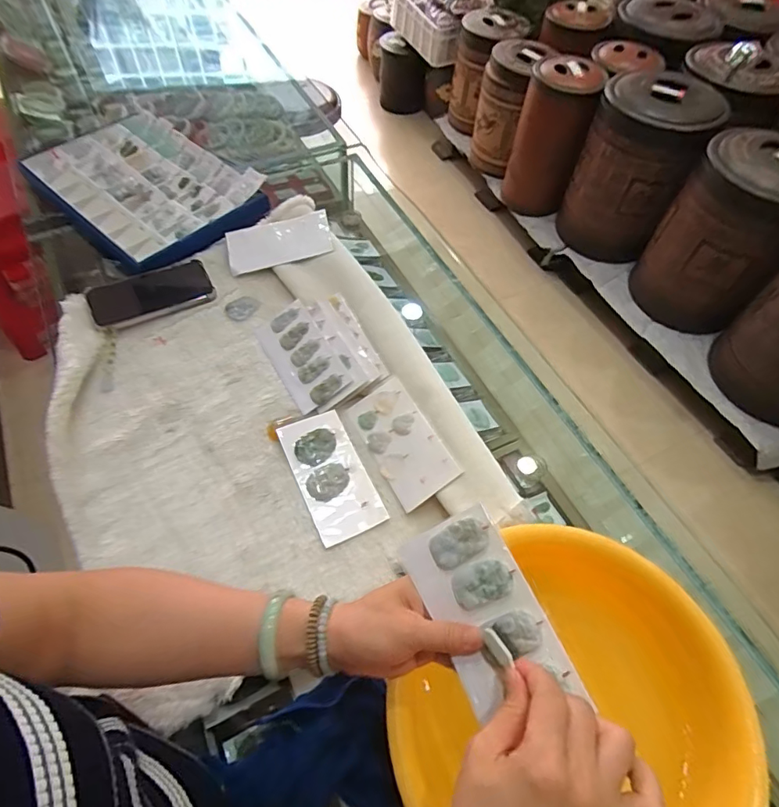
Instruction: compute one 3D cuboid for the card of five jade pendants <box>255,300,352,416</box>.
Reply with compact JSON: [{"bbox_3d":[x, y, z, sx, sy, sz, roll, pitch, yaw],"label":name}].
[{"bbox_3d":[-0.117,-0.064,0.650,0.074,0.007,0.152,-34,67,-1],"label":"card of five jade pendants"}]

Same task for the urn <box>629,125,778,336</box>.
[{"bbox_3d":[1.071,-0.551,1.594,0.354,0.546,0.374,30,62,15],"label":"urn"}]

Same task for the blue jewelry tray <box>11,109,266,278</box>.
[{"bbox_3d":[-0.401,-0.360,0.811,0.371,0.043,0.250,38,64,19],"label":"blue jewelry tray"}]

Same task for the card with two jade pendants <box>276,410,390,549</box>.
[{"bbox_3d":[-0.069,0.081,0.577,0.078,0.010,0.156,-22,62,-15],"label":"card with two jade pendants"}]

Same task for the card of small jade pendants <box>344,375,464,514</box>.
[{"bbox_3d":[0.013,0.045,0.590,0.078,0.005,0.153,-37,62,5],"label":"card of small jade pendants"}]

